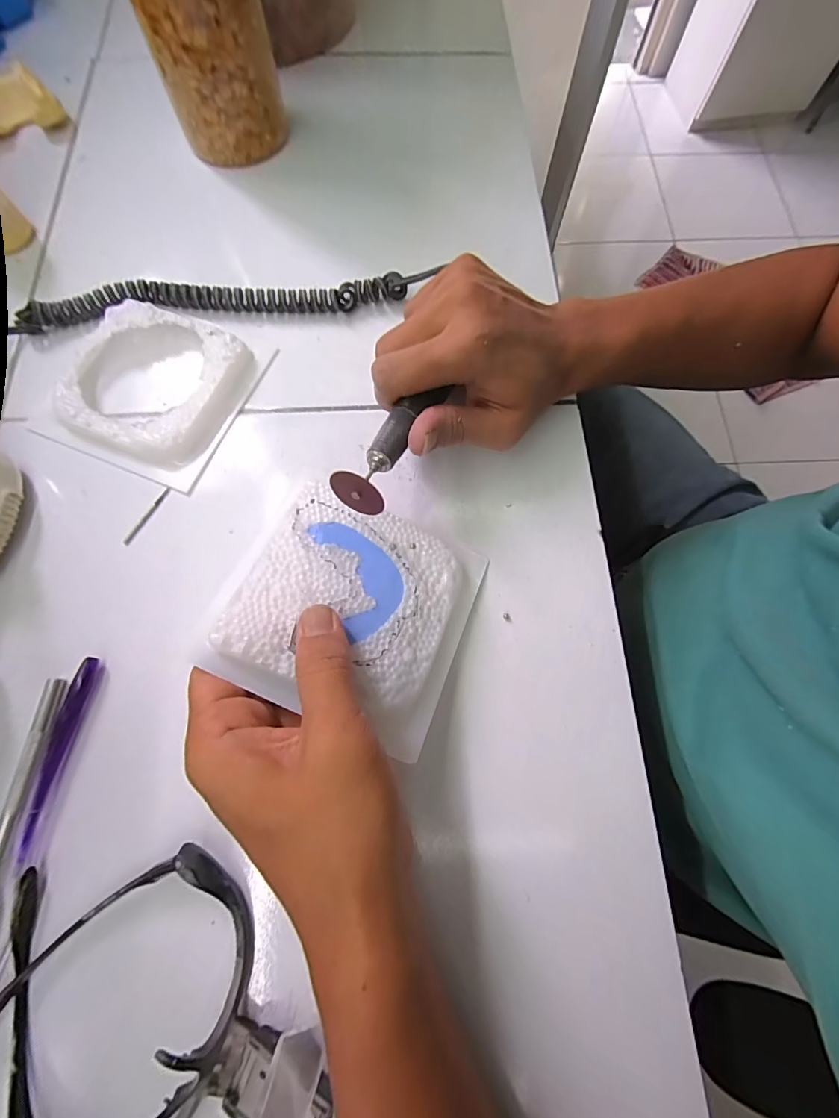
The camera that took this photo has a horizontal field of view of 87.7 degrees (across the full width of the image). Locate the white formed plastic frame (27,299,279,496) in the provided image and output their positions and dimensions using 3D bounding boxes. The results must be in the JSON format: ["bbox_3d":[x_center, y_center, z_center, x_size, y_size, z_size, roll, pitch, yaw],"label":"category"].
[{"bbox_3d":[-0.182,-0.120,0.299,0.119,0.016,0.121,22,73,4],"label":"white formed plastic frame"}]

